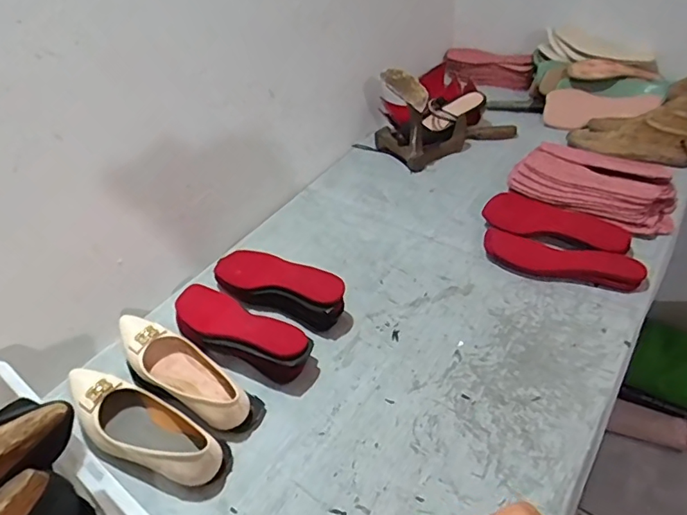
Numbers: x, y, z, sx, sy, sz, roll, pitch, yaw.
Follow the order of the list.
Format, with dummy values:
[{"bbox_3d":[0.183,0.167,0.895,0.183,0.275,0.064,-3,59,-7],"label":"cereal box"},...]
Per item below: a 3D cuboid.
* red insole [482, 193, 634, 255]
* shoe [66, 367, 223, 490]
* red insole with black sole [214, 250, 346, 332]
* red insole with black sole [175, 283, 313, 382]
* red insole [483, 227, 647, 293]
[{"bbox_3d":[0.372,-0.058,0.893,0.239,0.030,0.088,20,58,27],"label":"red insole"},{"bbox_3d":[-0.261,0.222,0.658,0.249,0.068,0.090,21,49,29],"label":"shoe"},{"bbox_3d":[-0.108,0.045,0.841,0.249,0.070,0.079,15,46,24],"label":"red insole with black sole"},{"bbox_3d":[-0.159,0.117,0.765,0.242,0.066,0.082,23,49,30],"label":"red insole with black sole"},{"bbox_3d":[0.359,0.004,0.845,0.252,0.039,0.081,15,46,24],"label":"red insole"}]

